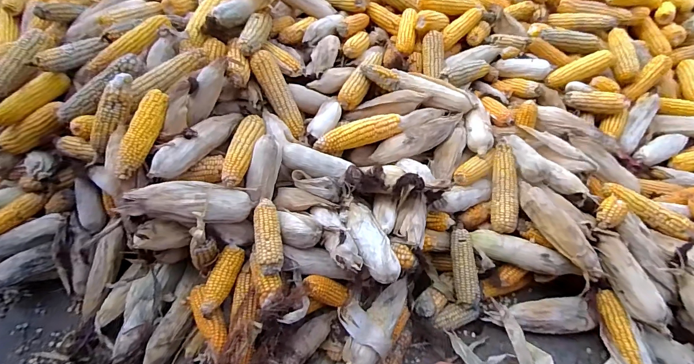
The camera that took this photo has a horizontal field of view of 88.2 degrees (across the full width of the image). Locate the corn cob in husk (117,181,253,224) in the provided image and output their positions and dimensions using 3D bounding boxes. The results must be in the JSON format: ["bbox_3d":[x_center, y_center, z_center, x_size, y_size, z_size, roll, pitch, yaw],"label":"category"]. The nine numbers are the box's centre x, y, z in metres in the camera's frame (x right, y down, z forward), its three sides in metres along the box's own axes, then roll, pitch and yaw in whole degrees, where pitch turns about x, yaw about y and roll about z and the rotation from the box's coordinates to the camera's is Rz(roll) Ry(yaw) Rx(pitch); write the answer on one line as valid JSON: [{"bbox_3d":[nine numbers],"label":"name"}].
[{"bbox_3d":[-0.266,0.035,0.606,0.204,0.046,0.060,4,52,-17],"label":"corn cob in husk"}]

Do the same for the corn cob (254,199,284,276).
[{"bbox_3d":[-0.135,0.093,0.614,0.041,0.046,0.131,-11,54,-4],"label":"corn cob"}]

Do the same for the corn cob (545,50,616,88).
[{"bbox_3d":[0.610,-0.295,0.939,0.177,0.045,0.046,-24,54,5],"label":"corn cob"}]

